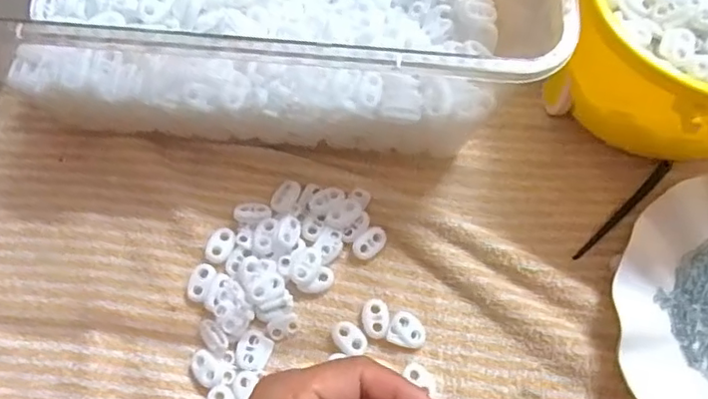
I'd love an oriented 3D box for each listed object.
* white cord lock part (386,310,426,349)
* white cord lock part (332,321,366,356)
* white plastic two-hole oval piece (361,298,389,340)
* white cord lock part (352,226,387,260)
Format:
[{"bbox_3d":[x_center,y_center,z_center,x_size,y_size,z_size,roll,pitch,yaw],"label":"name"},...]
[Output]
[{"bbox_3d":[0.031,0.075,0.336,0.021,0.007,0.019,17,70,4],"label":"white cord lock part"},{"bbox_3d":[-0.003,0.080,0.335,0.015,0.007,0.021,-33,74,-13],"label":"white cord lock part"},{"bbox_3d":[0.012,0.069,0.338,0.015,0.006,0.023,0,70,-2],"label":"white plastic two-hole oval piece"},{"bbox_3d":[0.010,0.026,0.351,0.023,0.004,0.014,-44,95,-10],"label":"white cord lock part"}]

